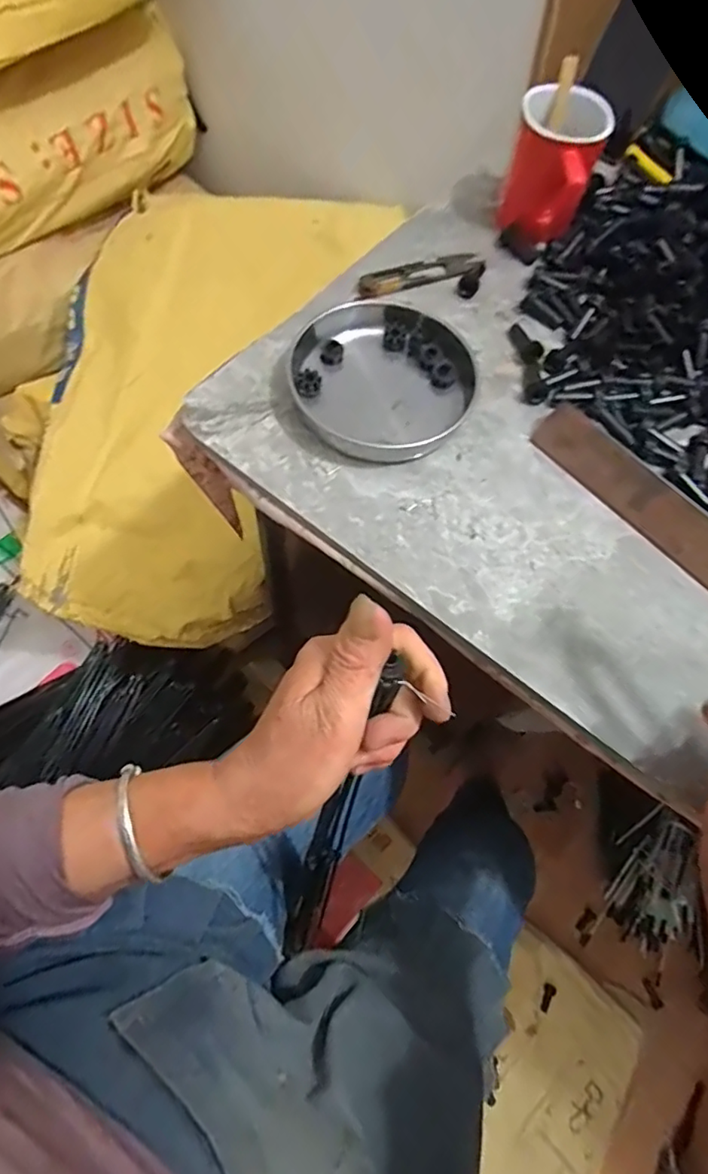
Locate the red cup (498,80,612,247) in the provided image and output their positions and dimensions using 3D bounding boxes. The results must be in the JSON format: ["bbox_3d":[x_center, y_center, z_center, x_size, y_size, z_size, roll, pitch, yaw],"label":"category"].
[{"bbox_3d":[0.169,-0.360,0.501,0.077,0.080,0.095,25,68,8],"label":"red cup"}]

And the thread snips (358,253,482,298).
[{"bbox_3d":[0.059,-0.273,0.504,0.114,0.008,0.029,-28,70,-13],"label":"thread snips"}]

